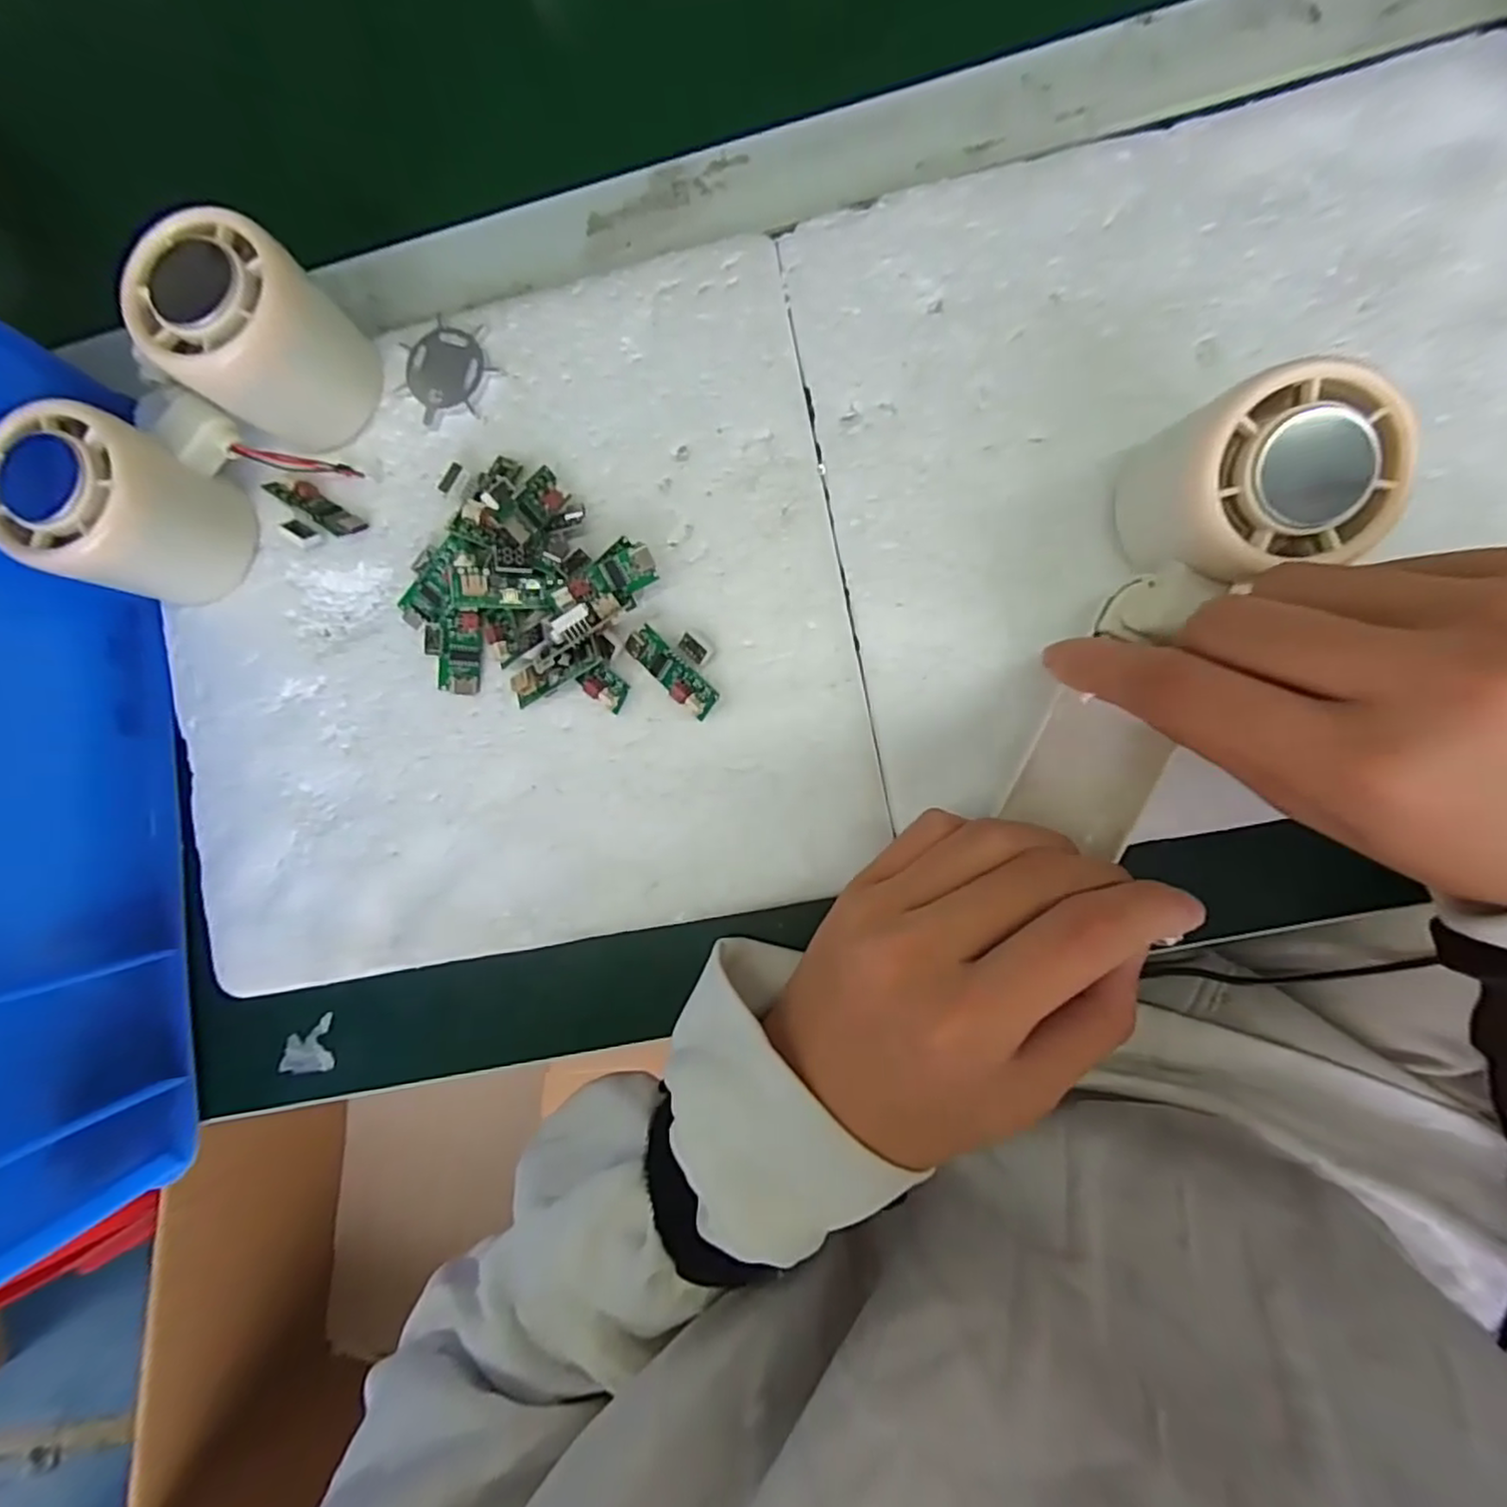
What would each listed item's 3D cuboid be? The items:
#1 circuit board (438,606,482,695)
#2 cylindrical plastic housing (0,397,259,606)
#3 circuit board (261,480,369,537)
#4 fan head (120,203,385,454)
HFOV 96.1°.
[{"bbox_3d":[-0.109,-0.038,0.252,0.014,0.006,0.031,2,94,-25],"label":"circuit board"},{"bbox_3d":[-0.223,-0.086,0.244,0.043,0.062,0.053,30,91,7],"label":"cylindrical plastic housing"},{"bbox_3d":[-0.169,-0.096,0.263,0.038,0.012,0.011,35,91,7],"label":"circuit board"},{"bbox_3d":[-0.174,-0.147,0.243,0.045,0.060,0.054,37,92,7],"label":"fan head"}]

